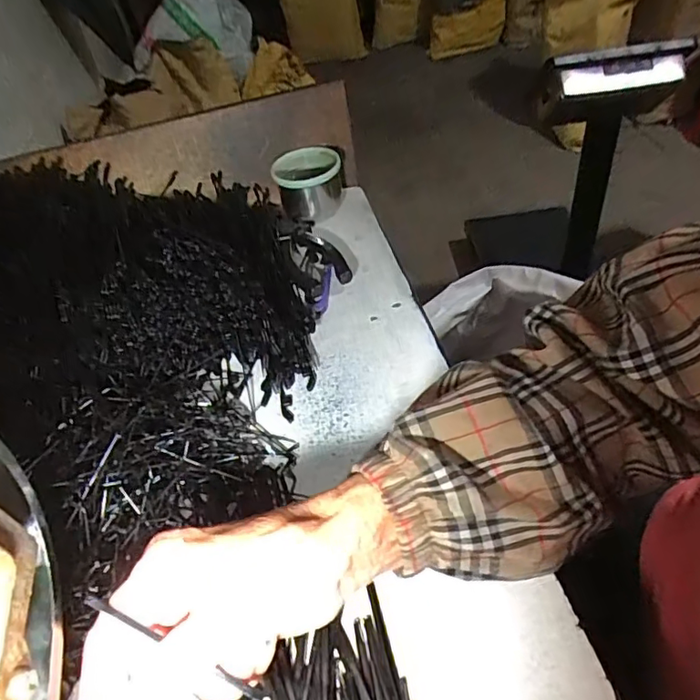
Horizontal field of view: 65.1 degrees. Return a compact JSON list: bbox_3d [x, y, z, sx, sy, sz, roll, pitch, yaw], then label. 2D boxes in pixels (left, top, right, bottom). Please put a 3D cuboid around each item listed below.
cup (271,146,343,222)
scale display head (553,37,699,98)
[{"bbox_3d":[-0.042,-0.169,0.571,0.069,0.055,0.072,-6,46,6],"label":"cup"},{"bbox_3d":[0.458,-0.466,0.910,0.229,0.061,0.051,-12,45,0],"label":"scale display head"}]

